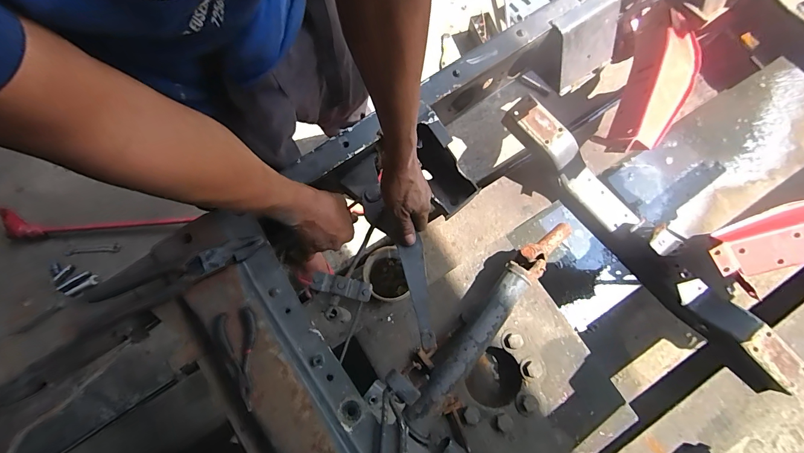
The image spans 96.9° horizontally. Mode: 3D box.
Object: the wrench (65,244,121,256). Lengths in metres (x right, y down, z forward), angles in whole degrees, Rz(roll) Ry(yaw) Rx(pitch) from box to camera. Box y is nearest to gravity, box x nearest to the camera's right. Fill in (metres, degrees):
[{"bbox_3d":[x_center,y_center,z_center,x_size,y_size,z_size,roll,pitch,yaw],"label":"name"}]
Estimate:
[{"bbox_3d":[-0.998,0.080,1.144,0.181,0.012,0.029,-7,75,-2],"label":"wrench"}]

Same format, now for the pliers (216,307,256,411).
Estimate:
[{"bbox_3d":[-0.201,0.165,0.448,0.046,0.011,0.117,-16,76,-4],"label":"pliers"}]

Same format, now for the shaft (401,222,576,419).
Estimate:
[{"bbox_3d":[0.211,0.192,0.808,0.071,0.055,0.570,39,78,10],"label":"shaft"}]

